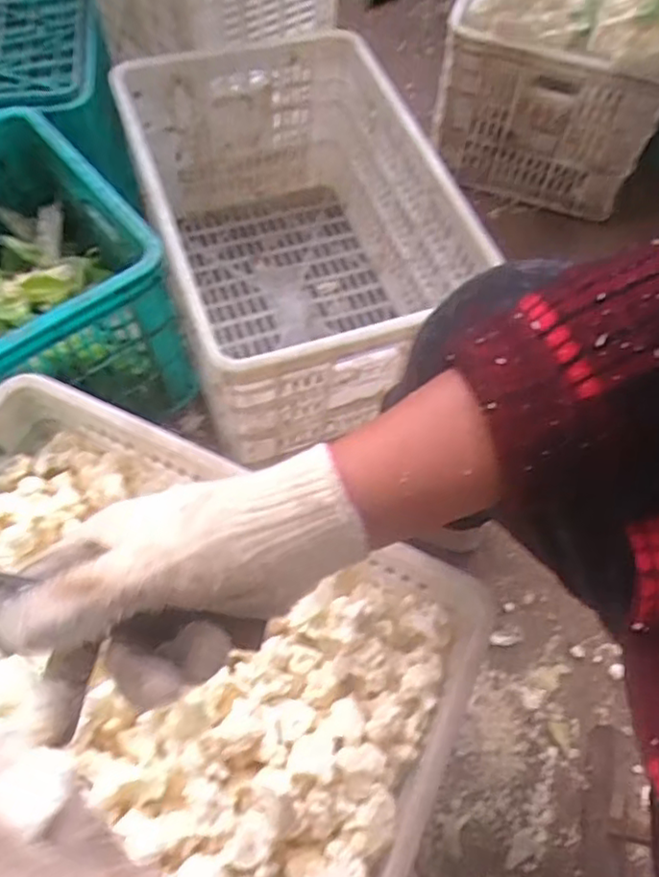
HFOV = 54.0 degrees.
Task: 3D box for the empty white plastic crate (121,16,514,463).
[{"bbox_3d":[-0.054,-0.293,0.905,0.352,0.277,0.598,-18,64,-9],"label":"empty white plastic crate"}]

